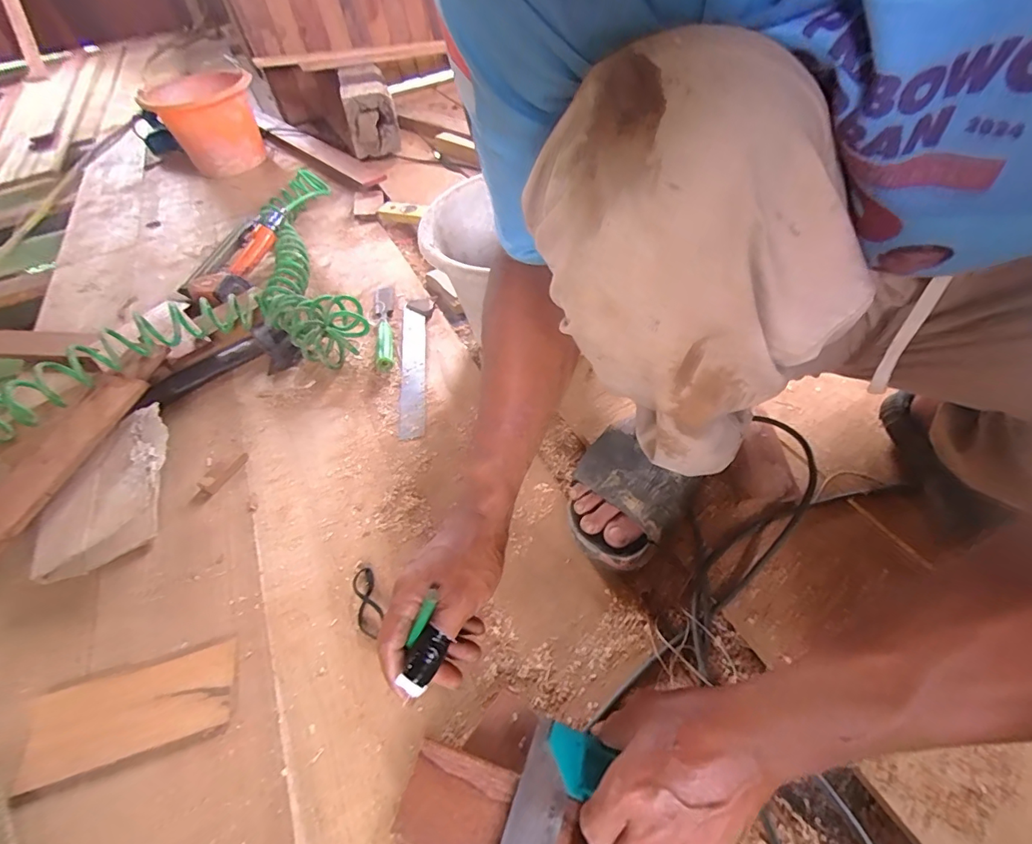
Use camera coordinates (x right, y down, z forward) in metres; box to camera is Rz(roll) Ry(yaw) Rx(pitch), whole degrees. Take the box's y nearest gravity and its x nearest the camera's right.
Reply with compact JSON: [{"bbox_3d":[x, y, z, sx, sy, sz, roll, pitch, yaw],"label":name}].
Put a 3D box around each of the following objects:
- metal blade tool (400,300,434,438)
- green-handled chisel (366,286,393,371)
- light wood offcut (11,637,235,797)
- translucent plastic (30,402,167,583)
[{"bbox_3d":[-0.158,-0.095,0.744,0.046,0.011,0.304,-7,47,-1],"label":"metal blade tool"},{"bbox_3d":[-0.223,-0.164,0.784,0.041,0.021,0.226,-10,48,-4],"label":"green-handled chisel"},{"bbox_3d":[-0.358,0.266,0.444,0.175,0.011,0.076,-16,48,-9],"label":"light wood offcut"},{"bbox_3d":[-0.486,0.075,0.588,0.132,0.060,0.216,-12,48,-6],"label":"translucent plastic"}]

